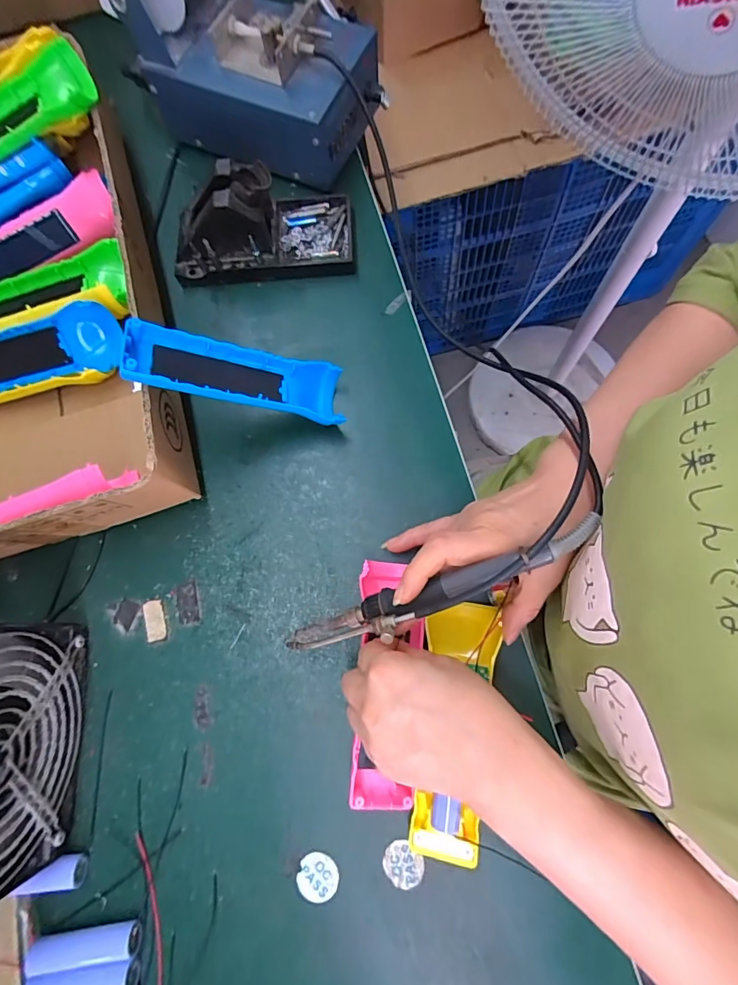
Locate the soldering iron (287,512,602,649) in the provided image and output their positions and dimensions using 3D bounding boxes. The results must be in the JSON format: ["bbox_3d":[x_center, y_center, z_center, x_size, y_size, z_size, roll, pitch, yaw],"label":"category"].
[{"bbox_3d":[0.034,0.059,0.264,0.194,0.023,0.021,-25,75,20],"label":"soldering iron"}]

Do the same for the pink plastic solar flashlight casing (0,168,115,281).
[{"bbox_3d":[-0.286,-0.220,0.394,0.151,0.025,0.044,-28,121,2],"label":"pink plastic solar flashlight casing"}]

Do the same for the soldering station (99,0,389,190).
[{"bbox_3d":[-0.100,-0.378,0.390,0.200,0.123,0.117,21,78,9],"label":"soldering station"}]

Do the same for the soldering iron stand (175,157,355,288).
[{"bbox_3d":[-0.093,-0.234,0.387,0.154,0.069,0.074,-5,76,3],"label":"soldering iron stand"}]

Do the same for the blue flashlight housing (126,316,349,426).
[{"bbox_3d":[-0.095,-0.082,0.335,0.150,0.032,0.047,6,73,-28],"label":"blue flashlight housing"}]

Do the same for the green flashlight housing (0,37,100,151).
[{"bbox_3d":[-0.297,-0.303,0.369,0.157,0.025,0.045,-18,75,12],"label":"green flashlight housing"}]

